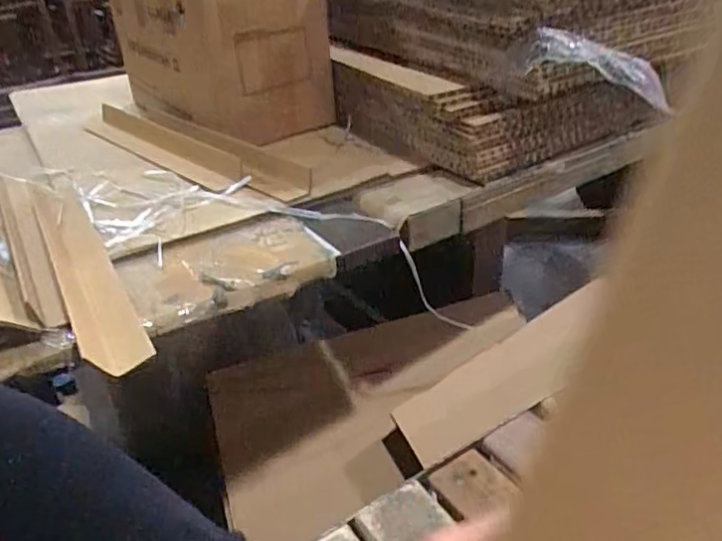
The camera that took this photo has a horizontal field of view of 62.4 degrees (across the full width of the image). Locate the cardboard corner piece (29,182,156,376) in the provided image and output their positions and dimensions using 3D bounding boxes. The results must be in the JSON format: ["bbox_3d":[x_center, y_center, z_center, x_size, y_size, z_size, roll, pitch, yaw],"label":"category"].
[{"bbox_3d":[-0.380,-0.016,0.804,0.069,0.043,0.508,-19,34,-25],"label":"cardboard corner piece"}]

